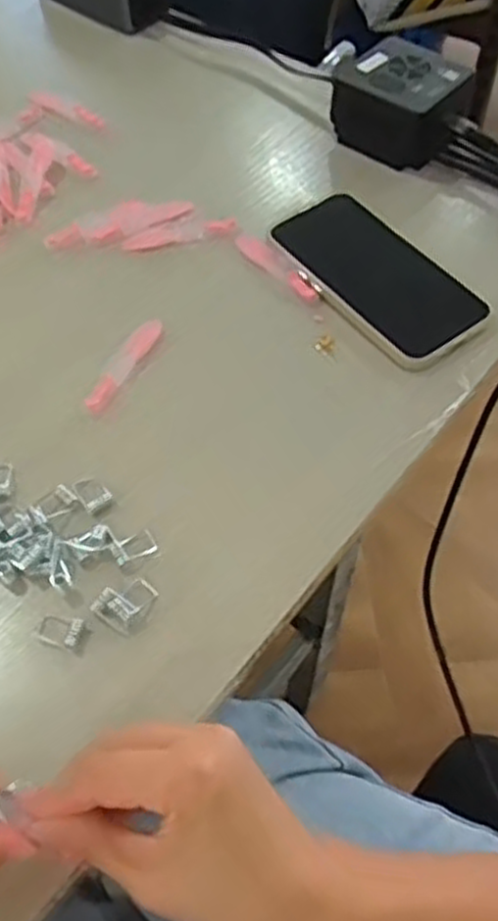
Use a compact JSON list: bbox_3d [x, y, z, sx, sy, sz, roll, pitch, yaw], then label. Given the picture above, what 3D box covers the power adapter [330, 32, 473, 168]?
[{"bbox_3d":[0.110,-0.258,0.563,0.084,0.051,0.067,39,64,23],"label":"power adapter"}]

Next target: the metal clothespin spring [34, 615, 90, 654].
[{"bbox_3d":[-0.090,0.081,0.373,0.026,0.004,0.015,17,58,12],"label":"metal clothespin spring"}]

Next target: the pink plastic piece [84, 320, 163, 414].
[{"bbox_3d":[-0.075,-0.058,0.464,0.016,0.008,0.075,24,60,16],"label":"pink plastic piece"}]

